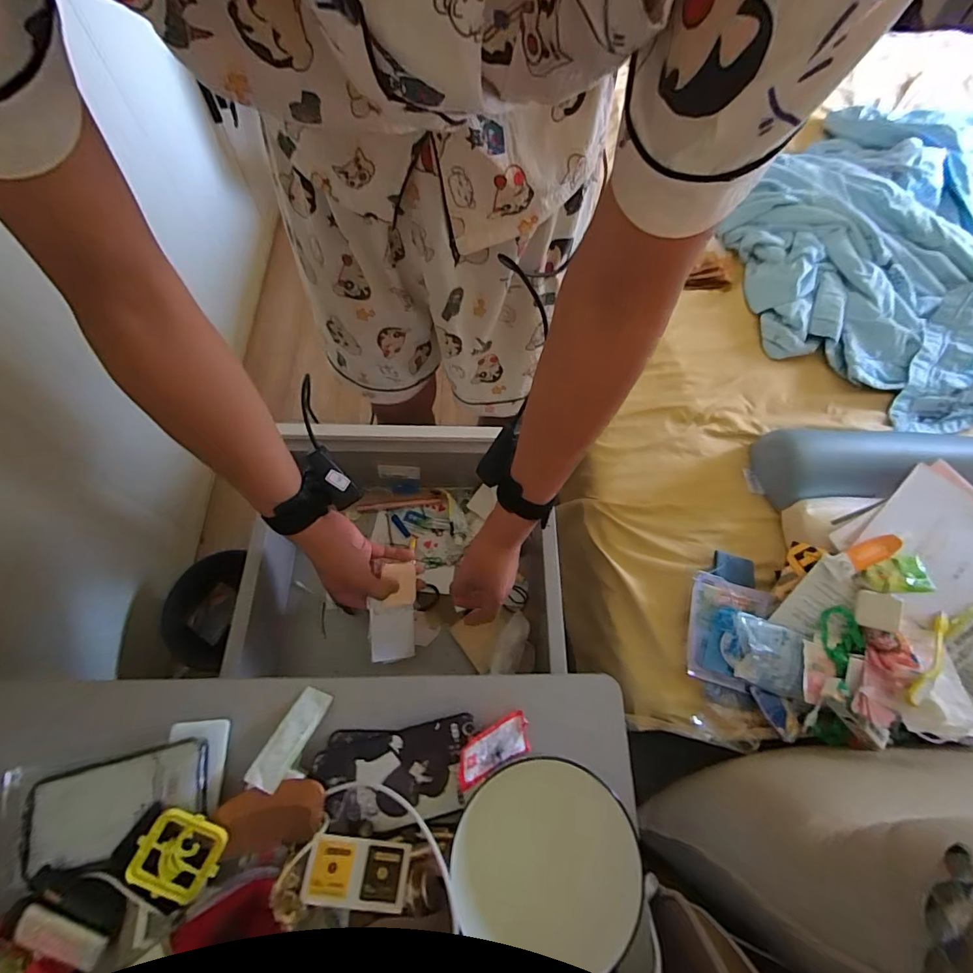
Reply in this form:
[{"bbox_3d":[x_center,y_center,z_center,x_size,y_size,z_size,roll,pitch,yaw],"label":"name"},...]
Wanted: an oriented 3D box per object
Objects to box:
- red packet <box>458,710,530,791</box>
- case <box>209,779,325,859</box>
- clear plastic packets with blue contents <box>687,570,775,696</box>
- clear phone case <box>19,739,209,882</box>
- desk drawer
[{"bbox_3d":[0.007,0.245,0.437,0.079,0.010,0.035,-12,73,-34],"label":"red packet"},{"bbox_3d":[-0.188,0.288,0.405,0.091,0.019,0.047,-11,66,-8],"label":"case"},{"bbox_3d":[0.341,0.198,0.646,0.104,0.034,0.147,16,65,5],"label":"clear plastic packets with blue contents"},{"bbox_3d":[-0.326,0.277,0.404,0.165,0.012,0.071,-16,66,-1],"label":"clear phone case"},{"bbox_3d":[-0.107,0.098,0.619,0.359,0.115,0.277,0,65,-3],"label":"desk drawer"}]

